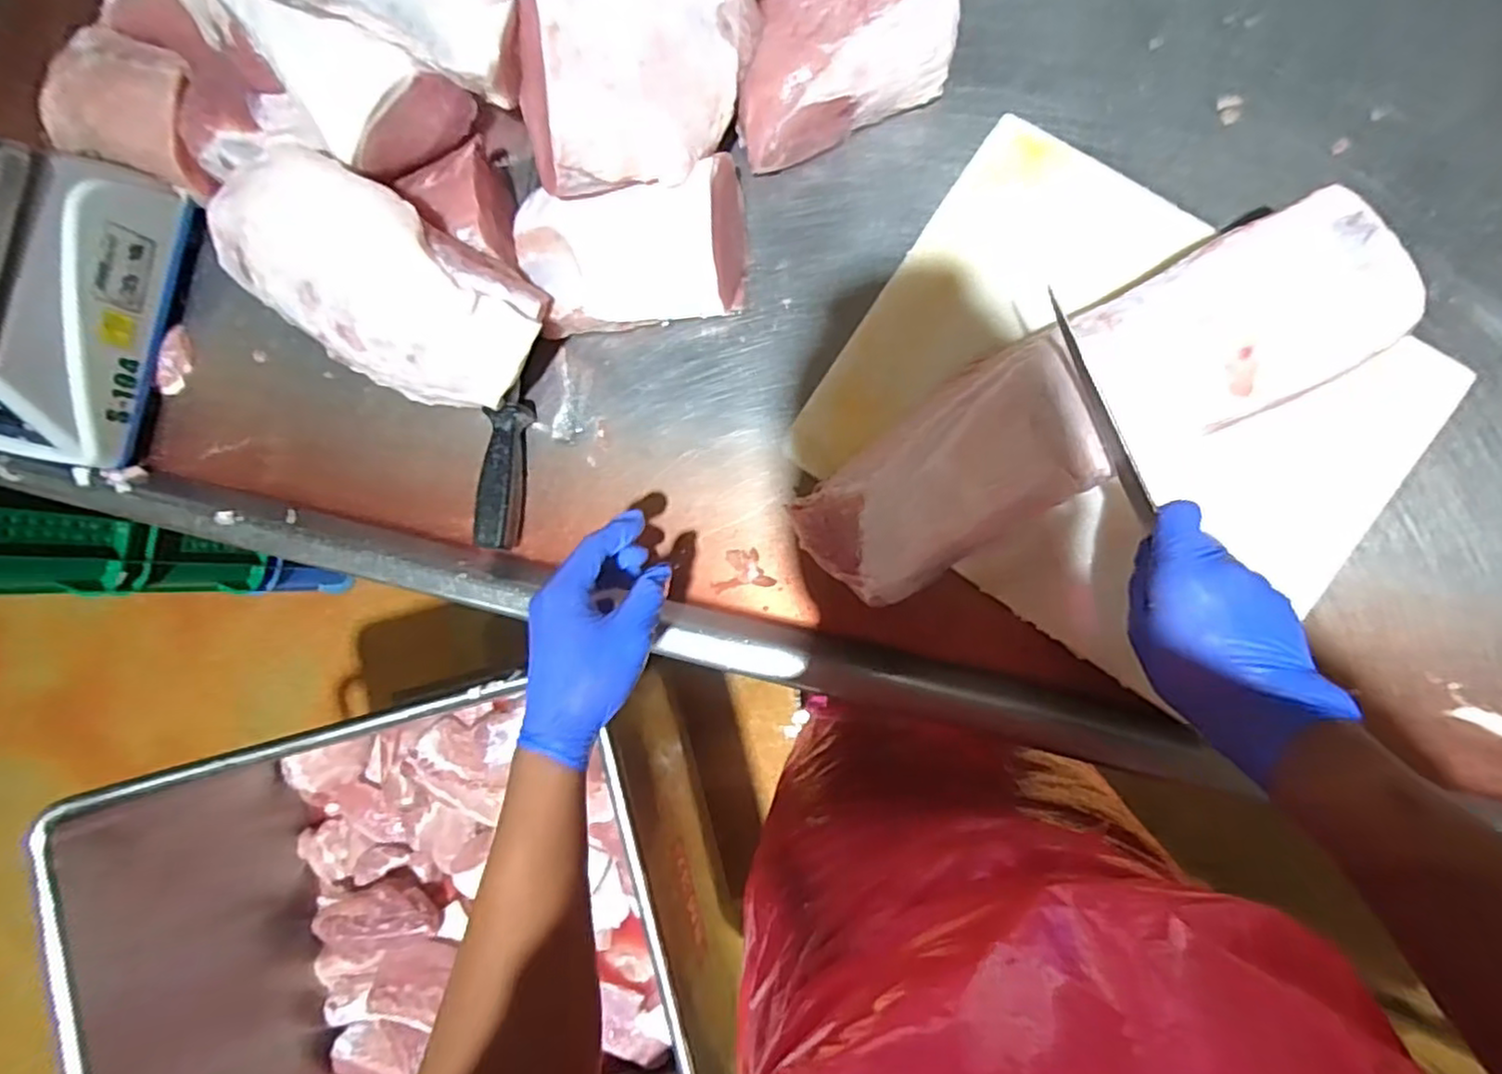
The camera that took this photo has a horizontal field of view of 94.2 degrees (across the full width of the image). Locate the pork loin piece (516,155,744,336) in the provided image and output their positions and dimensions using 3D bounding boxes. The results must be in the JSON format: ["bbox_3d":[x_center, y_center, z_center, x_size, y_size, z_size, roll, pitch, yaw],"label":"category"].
[{"bbox_3d":[-0.093,-0.224,0.551,0.175,0.074,0.104,-8,87,7],"label":"pork loin piece"}]

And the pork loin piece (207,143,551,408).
[{"bbox_3d":[-0.281,-0.190,0.521,0.232,0.078,0.121,32,91,9],"label":"pork loin piece"}]

